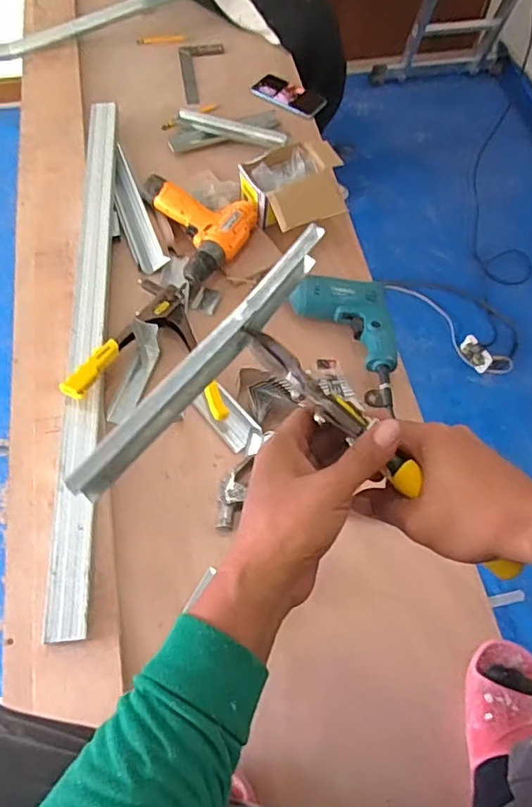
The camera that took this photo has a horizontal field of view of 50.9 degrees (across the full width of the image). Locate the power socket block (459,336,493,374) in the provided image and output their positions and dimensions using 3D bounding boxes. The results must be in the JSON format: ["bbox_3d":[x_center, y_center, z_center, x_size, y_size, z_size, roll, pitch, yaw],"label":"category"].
[{"bbox_3d":[0.645,-0.153,1.727,0.058,0.055,0.122,-18,63,-11],"label":"power socket block"}]

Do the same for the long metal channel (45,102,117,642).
[{"bbox_3d":[-0.277,-0.157,0.888,0.057,0.031,0.984,-4,63,-4],"label":"long metal channel"}]

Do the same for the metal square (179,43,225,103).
[{"bbox_3d":[-0.137,-0.743,1.259,0.101,0.008,0.202,-7,63,-6],"label":"metal square"}]

